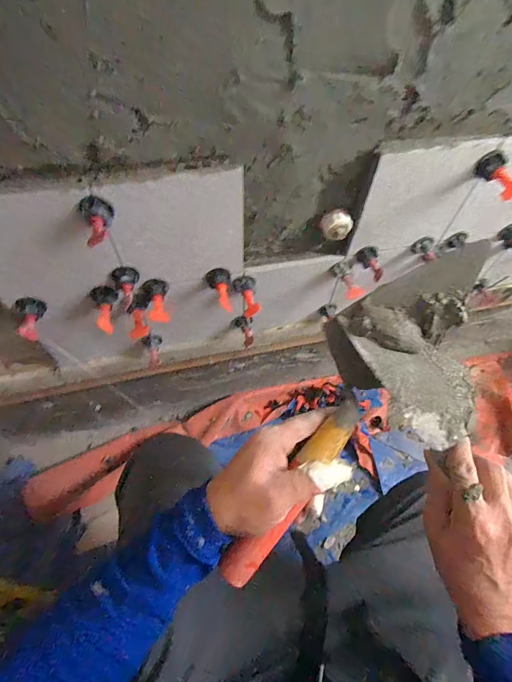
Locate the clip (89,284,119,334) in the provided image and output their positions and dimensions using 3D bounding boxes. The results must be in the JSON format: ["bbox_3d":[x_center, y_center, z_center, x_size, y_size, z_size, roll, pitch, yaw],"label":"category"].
[{"bbox_3d":[-0.190,-0.038,0.433,0.028,0.026,0.058,-2,89,-4],"label":"clip"}]

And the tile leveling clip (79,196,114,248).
[{"bbox_3d":[-0.152,-0.116,0.332,0.030,0.026,0.038,-18,60,-13],"label":"tile leveling clip"}]

